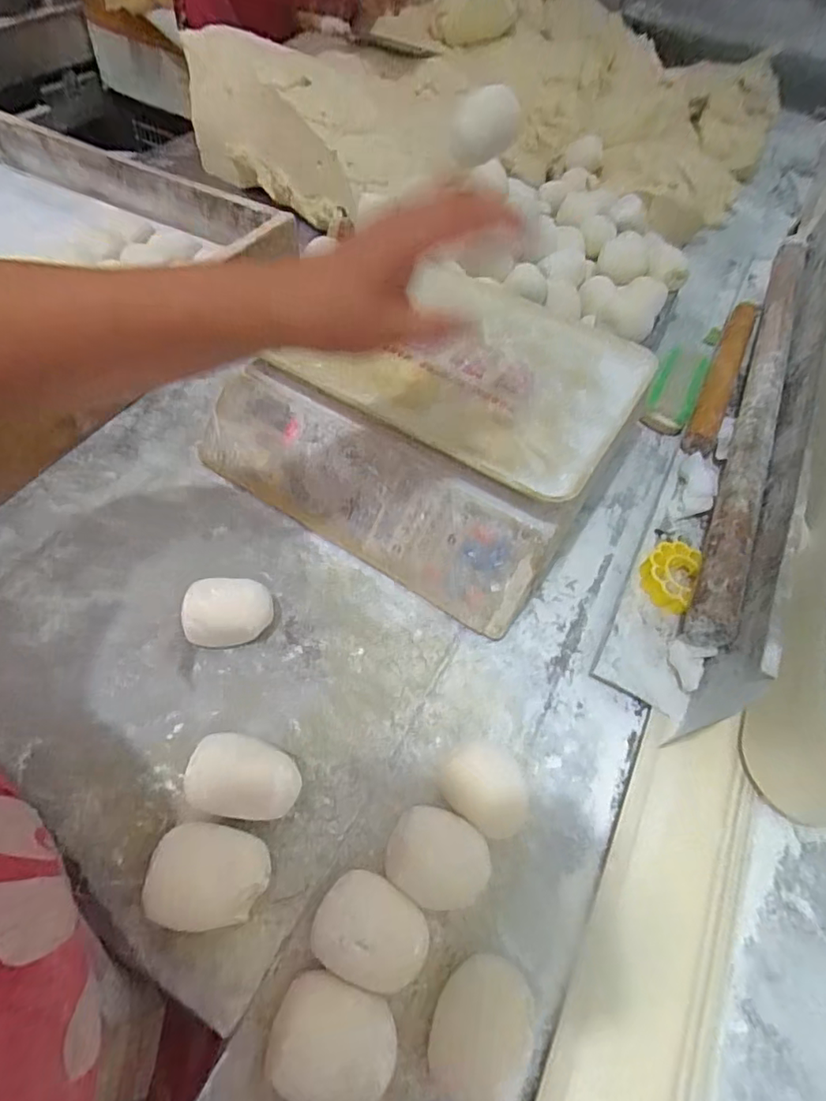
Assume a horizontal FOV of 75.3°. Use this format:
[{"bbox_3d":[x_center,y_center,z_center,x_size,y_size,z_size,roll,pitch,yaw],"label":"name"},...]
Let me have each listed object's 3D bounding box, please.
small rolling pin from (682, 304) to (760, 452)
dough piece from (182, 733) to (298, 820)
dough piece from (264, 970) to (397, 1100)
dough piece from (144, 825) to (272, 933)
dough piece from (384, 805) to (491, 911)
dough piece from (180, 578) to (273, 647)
[{"bbox_3d":[0.371,-0.211,0.645,0.033,0.038,0.303,27,58,13],"label":"small rolling pin"},{"bbox_3d":[-0.108,0.150,0.352,0.068,0.043,0.047,7,56,0],"label":"dough piece"},{"bbox_3d":[-0.042,0.259,0.283,0.062,0.044,0.049,20,57,9],"label":"dough piece"},{"bbox_3d":[-0.119,0.196,0.321,0.064,0.040,0.052,7,56,-1],"label":"dough piece"},{"bbox_3d":[0.014,0.191,0.337,0.064,0.039,0.054,29,59,14],"label":"dough piece"},{"bbox_3d":[-0.145,0.047,0.420,0.065,0.043,0.044,-15,59,-14],"label":"dough piece"}]

